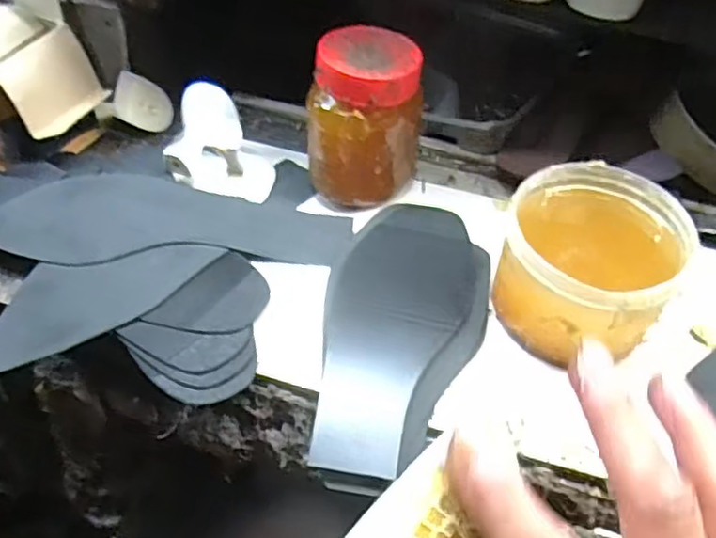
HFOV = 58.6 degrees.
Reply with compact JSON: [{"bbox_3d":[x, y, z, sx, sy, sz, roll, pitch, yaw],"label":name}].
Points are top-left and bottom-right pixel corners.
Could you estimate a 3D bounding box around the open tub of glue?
[{"bbox_3d":[0.138,-0.002,0.393,0.100,0.070,0.113,33,58,23],"label":"open tub of glue"}]

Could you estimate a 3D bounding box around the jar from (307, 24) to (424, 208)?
[{"bbox_3d":[0.006,-0.106,0.452,0.075,0.103,0.072,0,52,0],"label":"jar"}]

